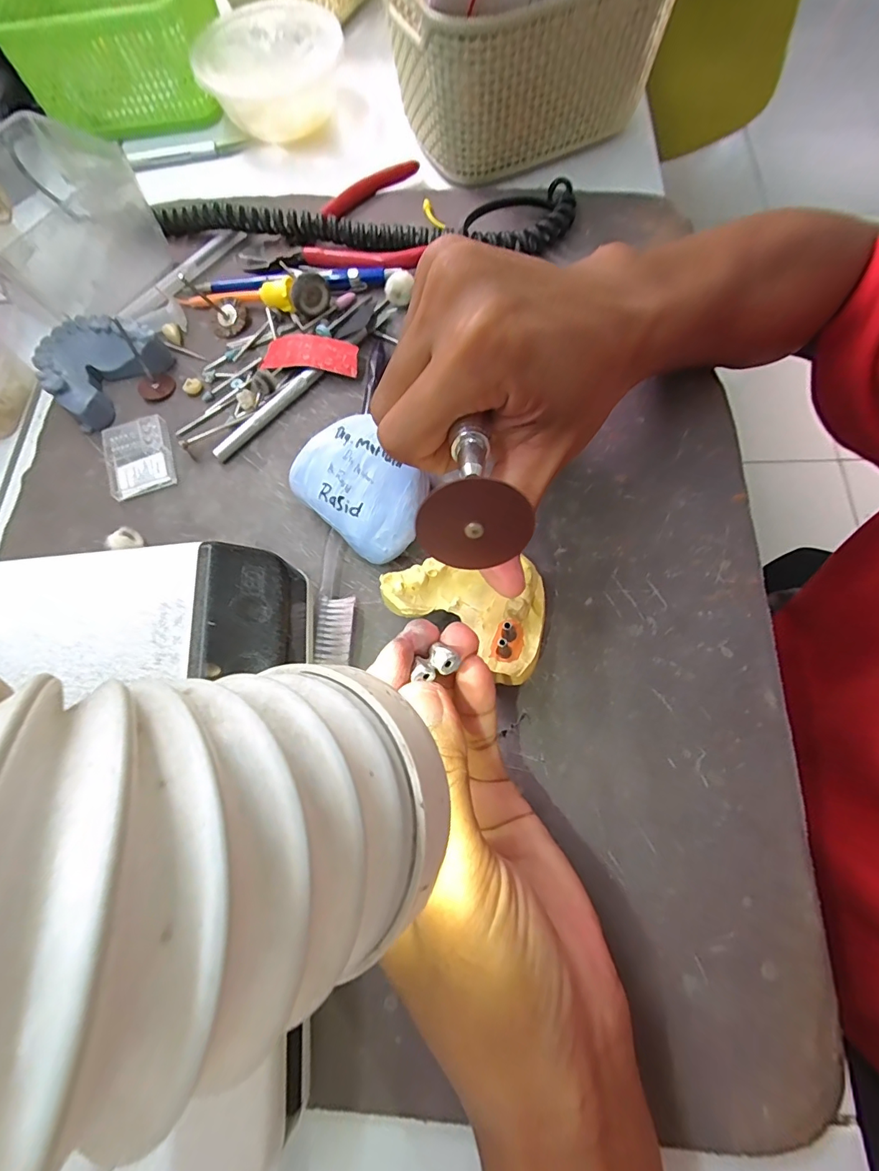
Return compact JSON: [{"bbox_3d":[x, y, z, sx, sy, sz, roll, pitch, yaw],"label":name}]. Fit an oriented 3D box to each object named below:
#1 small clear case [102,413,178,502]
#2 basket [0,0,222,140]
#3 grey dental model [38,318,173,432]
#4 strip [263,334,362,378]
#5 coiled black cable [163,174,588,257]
[{"bbox_3d":[-0.168,-0.072,0.264,0.036,0.008,0.046,-17,71,-3],"label":"small clear case"},{"bbox_3d":[-0.244,-0.416,0.352,0.140,0.059,0.136,-7,71,0],"label":"basket"},{"bbox_3d":[-0.199,-0.132,0.276,0.054,0.023,0.065,41,78,14],"label":"grey dental model"},{"bbox_3d":[-0.076,-0.135,0.275,0.058,0.010,0.020,9,72,6],"label":"strip"},{"bbox_3d":[-0.050,-0.247,0.308,0.269,0.020,0.063,6,72,5],"label":"coiled black cable"}]

